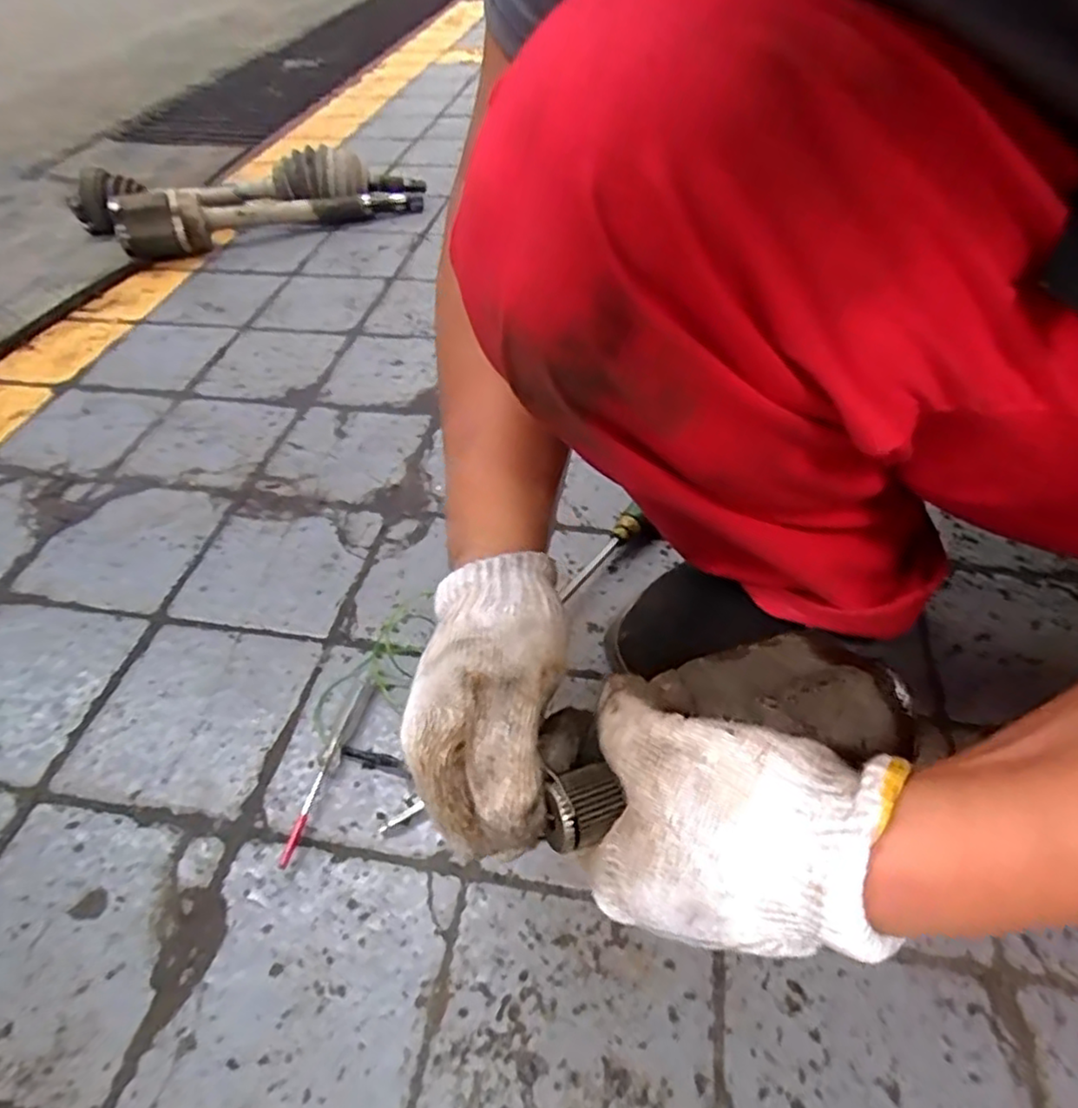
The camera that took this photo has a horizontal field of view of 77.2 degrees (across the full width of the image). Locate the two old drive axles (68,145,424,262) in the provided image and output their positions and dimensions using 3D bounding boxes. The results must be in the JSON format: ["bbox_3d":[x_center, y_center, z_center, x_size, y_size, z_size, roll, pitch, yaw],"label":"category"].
[{"bbox_3d":[-0.452,-0.554,1.058,0.517,0.097,0.166,-15,48,-10],"label":"two old drive axles"}]

